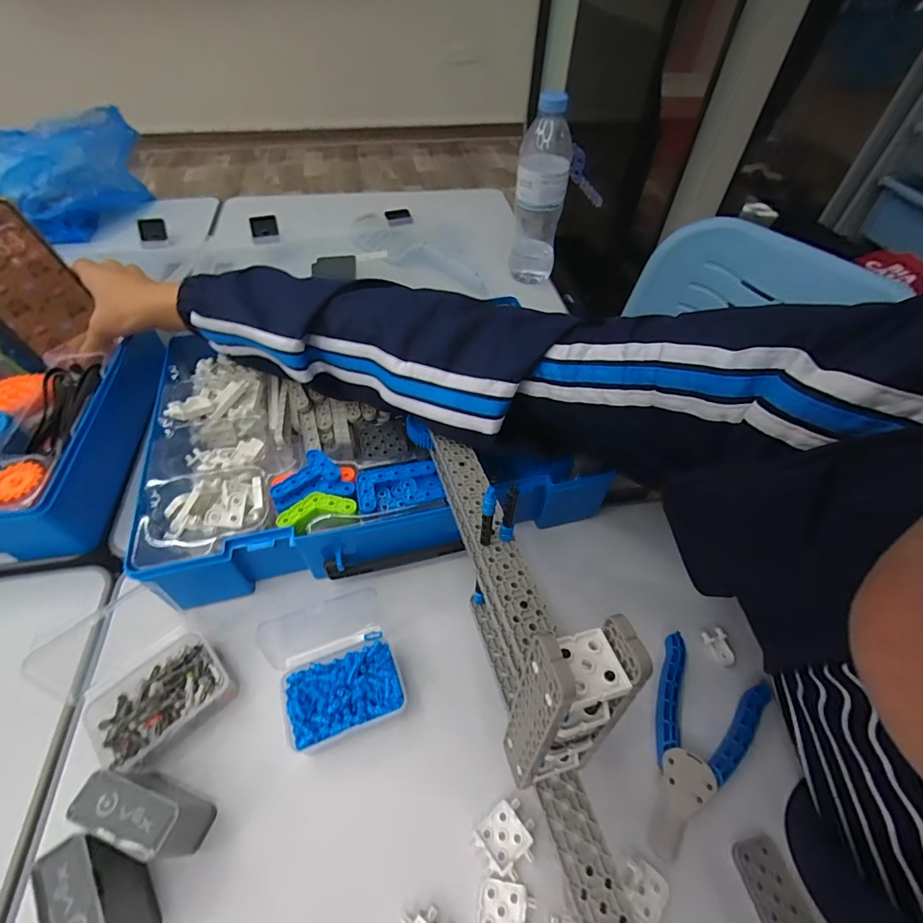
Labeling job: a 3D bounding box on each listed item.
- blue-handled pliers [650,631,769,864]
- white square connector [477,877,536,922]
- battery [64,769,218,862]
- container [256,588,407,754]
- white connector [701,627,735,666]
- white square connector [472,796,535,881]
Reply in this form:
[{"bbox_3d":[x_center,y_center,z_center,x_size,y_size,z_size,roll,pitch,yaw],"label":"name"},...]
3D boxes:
[{"bbox_3d":[0.158,0.184,0.292,0.066,0.009,0.126,19,54,12],"label":"blue-handled pliers"},{"bbox_3d":[0.025,0.245,0.247,0.030,0.004,0.025,9,53,4],"label":"white square connector"},{"bbox_3d":[-0.171,0.194,0.252,0.057,0.051,0.029,11,53,6],"label":"battery"},{"bbox_3d":[-0.088,0.137,0.311,0.079,0.026,0.095,-17,56,-15],"label":"container"},{"bbox_3d":[0.191,0.137,0.336,0.017,0.007,0.025,-11,54,-10],"label":"white connector"},{"bbox_3d":[0.027,0.219,0.265,0.033,0.006,0.030,-34,61,-25],"label":"white square connector"}]

